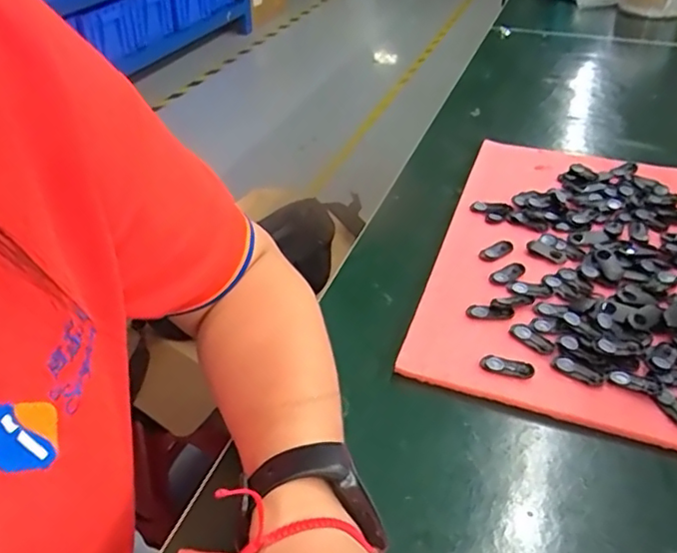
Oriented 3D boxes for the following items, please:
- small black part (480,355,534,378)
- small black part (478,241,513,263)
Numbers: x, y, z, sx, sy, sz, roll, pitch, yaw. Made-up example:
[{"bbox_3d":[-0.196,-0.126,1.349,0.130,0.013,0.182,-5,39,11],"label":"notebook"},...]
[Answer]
[{"bbox_3d":[0.103,0.055,0.365,0.031,0.004,0.011,10,39,13],"label":"small black part"},{"bbox_3d":[0.123,-0.021,0.462,0.032,0.004,0.015,-26,42,-27],"label":"small black part"}]

